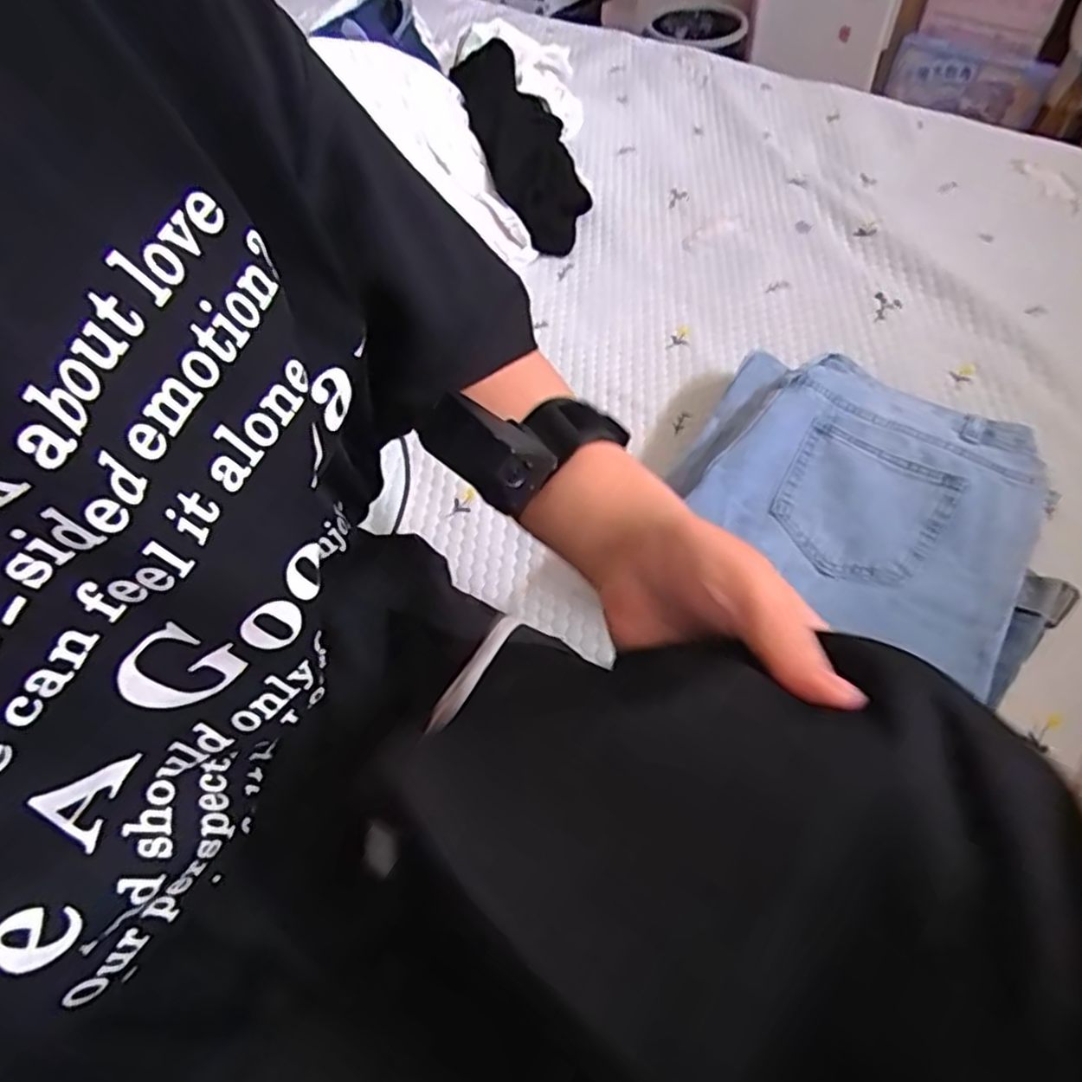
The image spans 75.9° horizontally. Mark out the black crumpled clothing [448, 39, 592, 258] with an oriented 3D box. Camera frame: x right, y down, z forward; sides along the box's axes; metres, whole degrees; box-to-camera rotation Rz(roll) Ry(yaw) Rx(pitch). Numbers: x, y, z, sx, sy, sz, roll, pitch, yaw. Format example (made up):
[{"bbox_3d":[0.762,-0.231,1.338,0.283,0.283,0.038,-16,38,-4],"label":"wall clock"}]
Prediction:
[{"bbox_3d":[-0.014,-0.489,0.870,0.104,0.039,0.273,-24,87,-10],"label":"black crumpled clothing"}]

